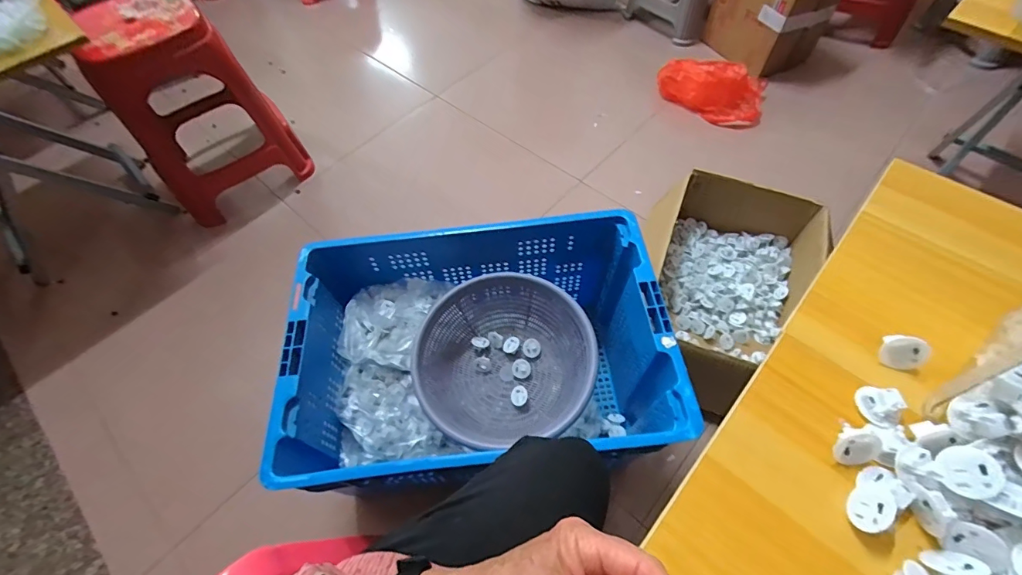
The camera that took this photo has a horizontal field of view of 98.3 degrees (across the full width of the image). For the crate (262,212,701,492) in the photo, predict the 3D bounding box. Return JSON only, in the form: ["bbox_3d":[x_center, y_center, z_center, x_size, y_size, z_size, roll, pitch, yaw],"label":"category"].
[{"bbox_3d":[-0.047,0.129,0.791,0.579,0.276,0.394,-6,59,-1],"label":"crate"}]

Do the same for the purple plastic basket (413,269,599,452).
[{"bbox_3d":[-0.016,0.118,0.769,0.283,0.126,0.286,-1,59,2],"label":"purple plastic basket"}]

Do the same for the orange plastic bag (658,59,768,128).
[{"bbox_3d":[0.623,-0.625,1.367,0.327,0.096,0.187,21,62,15],"label":"orange plastic bag"}]

